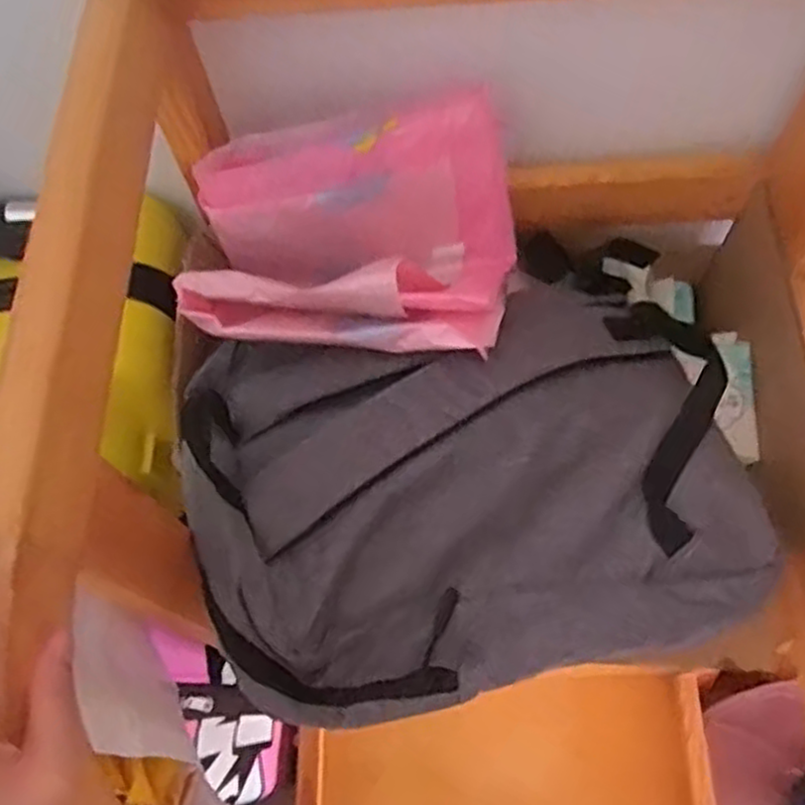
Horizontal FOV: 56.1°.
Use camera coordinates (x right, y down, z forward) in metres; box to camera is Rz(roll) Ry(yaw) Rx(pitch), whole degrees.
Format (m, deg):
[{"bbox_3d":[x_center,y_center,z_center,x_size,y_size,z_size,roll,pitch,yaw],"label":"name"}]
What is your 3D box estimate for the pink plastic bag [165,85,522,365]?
[{"bbox_3d":[-0.035,-0.137,0.630,0.246,0.147,0.205,6,67,6],"label":"pink plastic bag"}]

